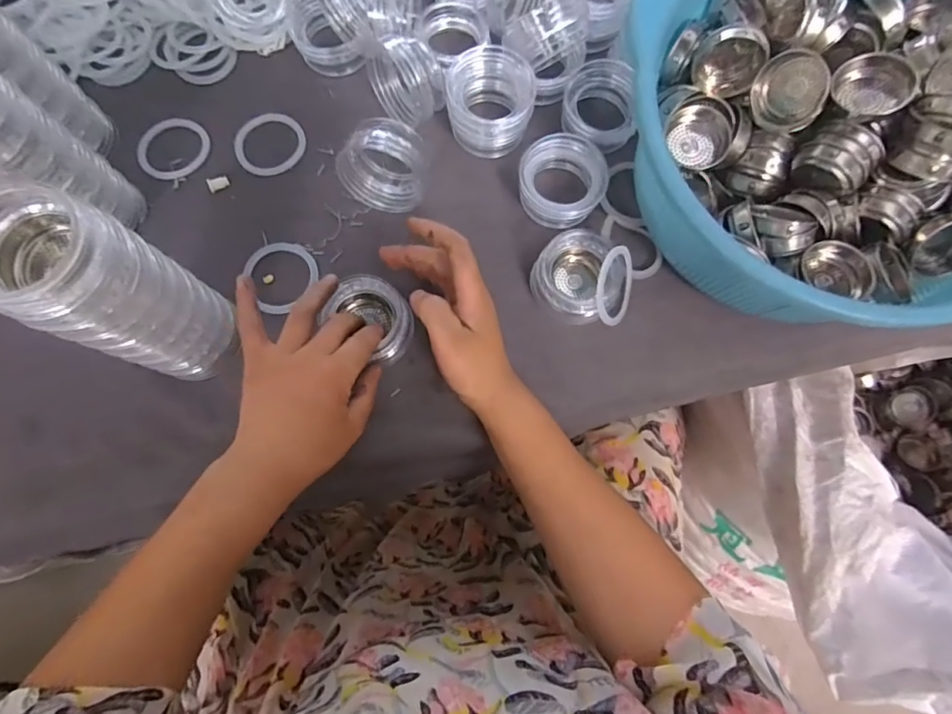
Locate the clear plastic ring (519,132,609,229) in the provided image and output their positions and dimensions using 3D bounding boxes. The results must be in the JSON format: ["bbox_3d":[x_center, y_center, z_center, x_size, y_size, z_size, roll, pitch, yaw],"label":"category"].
[{"bbox_3d":[0.068,-0.141,0.411,0.066,0.030,0.059,-11,77,-4],"label":"clear plastic ring"}]

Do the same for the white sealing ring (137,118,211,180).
[{"bbox_3d":[-0.256,-0.176,0.437,0.059,0.004,0.058,0,77,-1],"label":"white sealing ring"}]

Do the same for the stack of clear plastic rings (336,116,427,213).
[{"bbox_3d":[-0.071,-0.150,0.403,0.066,0.064,0.042,20,64,-1],"label":"stack of clear plastic rings"}]

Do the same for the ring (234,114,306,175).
[{"bbox_3d":[-0.175,-0.182,0.438,0.058,0.004,0.056,0,77,-1],"label":"ring"}]

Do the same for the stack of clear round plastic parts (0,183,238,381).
[{"bbox_3d":[-0.212,-0.035,0.319,0.061,0.166,0.065,24,77,5],"label":"stack of clear round plastic parts"}]

